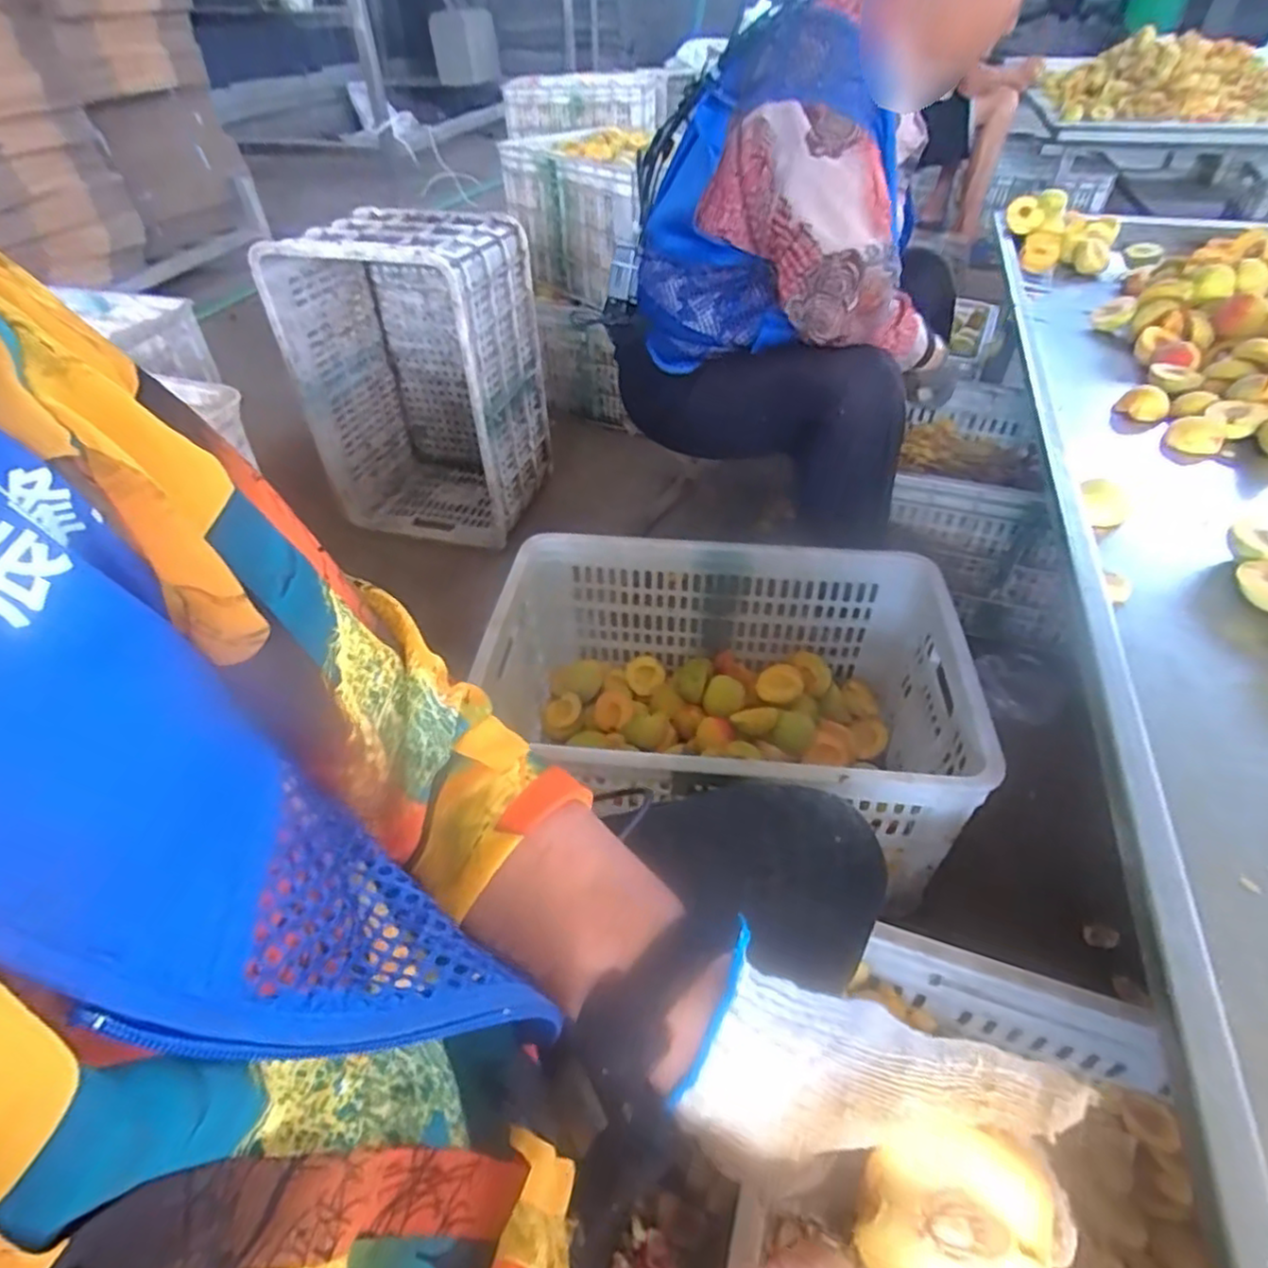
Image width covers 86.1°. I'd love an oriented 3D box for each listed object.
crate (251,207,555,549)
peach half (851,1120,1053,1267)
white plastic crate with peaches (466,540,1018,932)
[{"bbox_3d":[-0.380,-0.458,1.251,0.361,0.511,0.280,7,46,8],"label":"crate"},{"bbox_3d":[0.110,0.194,0.228,0.053,0.031,0.058,-3,81,16],"label":"peach half"},{"bbox_3d":[0.104,0.078,0.826,0.518,0.225,0.337,6,45,7],"label":"white plastic crate with peaches"}]

